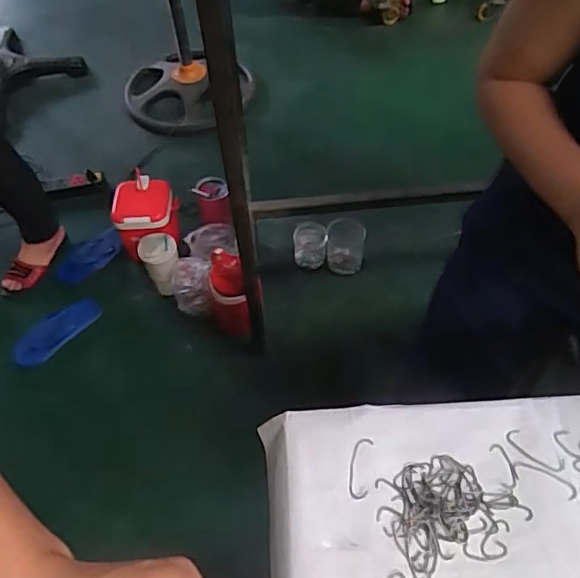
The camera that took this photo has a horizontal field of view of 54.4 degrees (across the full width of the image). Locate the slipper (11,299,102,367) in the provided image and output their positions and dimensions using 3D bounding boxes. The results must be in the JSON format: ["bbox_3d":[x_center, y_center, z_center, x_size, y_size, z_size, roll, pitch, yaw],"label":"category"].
[{"bbox_3d":[-0.585,0.105,1.410,0.100,0.037,0.239,26,45,20],"label":"slipper"}]

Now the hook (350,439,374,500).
[{"bbox_3d":[0.059,0.150,0.474,0.017,0.004,0.051,7,56,9],"label":"hook"}]

